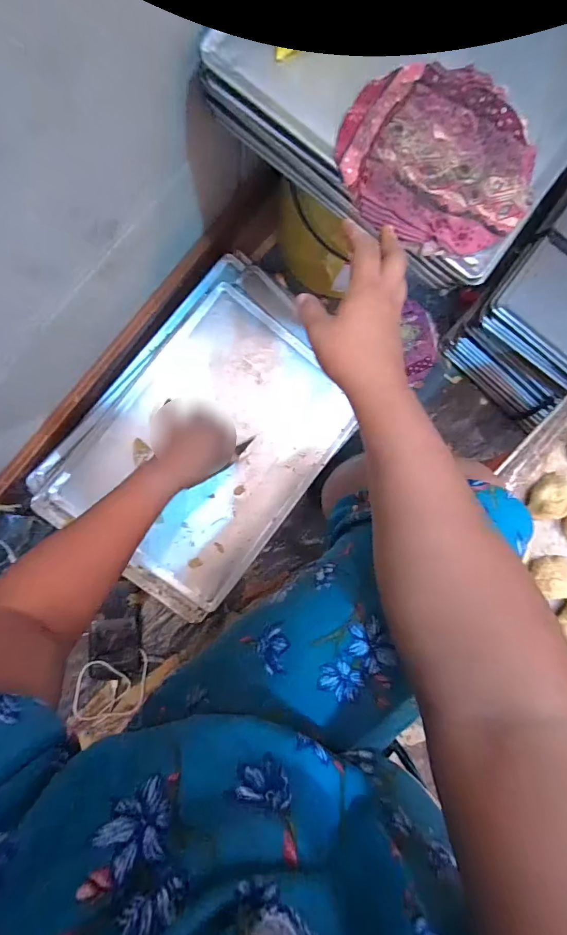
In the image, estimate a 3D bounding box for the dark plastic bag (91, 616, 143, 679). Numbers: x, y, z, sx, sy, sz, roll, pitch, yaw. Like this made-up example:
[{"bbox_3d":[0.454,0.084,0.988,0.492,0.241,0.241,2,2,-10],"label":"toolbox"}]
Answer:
[{"bbox_3d":[-0.301,0.324,0.720,0.080,0.021,0.102,-8,87,-7],"label":"dark plastic bag"}]

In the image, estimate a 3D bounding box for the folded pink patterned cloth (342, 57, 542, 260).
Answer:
[{"bbox_3d":[0.141,-0.282,0.363,0.172,0.022,0.162,25,84,-4],"label":"folded pink patterned cloth"}]

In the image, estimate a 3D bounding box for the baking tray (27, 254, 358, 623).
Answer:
[{"bbox_3d":[-0.118,-0.061,0.682,0.372,0.042,0.536,39,83,-3],"label":"baking tray"}]

